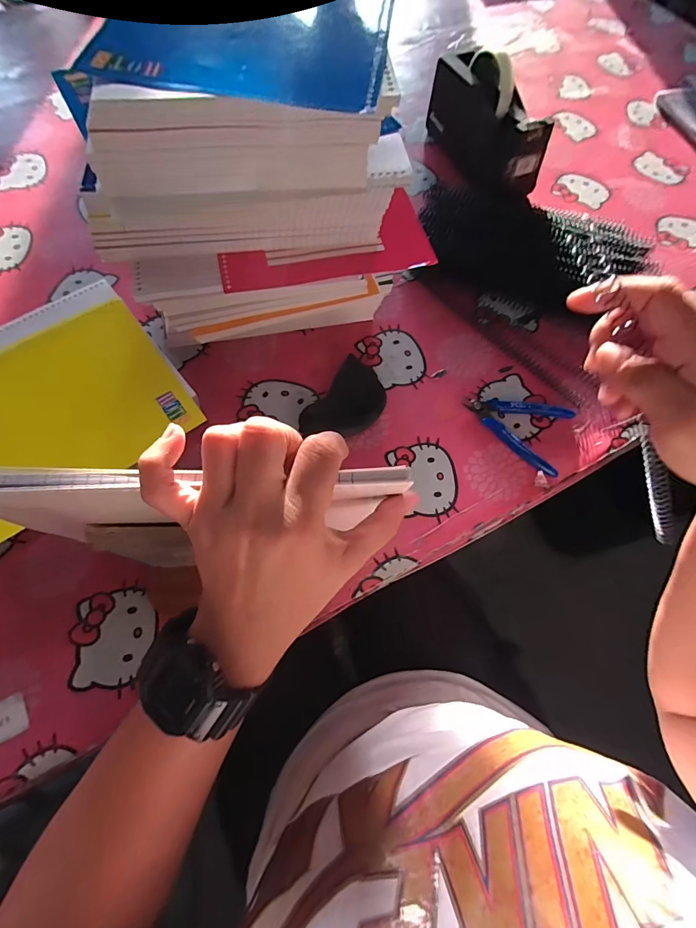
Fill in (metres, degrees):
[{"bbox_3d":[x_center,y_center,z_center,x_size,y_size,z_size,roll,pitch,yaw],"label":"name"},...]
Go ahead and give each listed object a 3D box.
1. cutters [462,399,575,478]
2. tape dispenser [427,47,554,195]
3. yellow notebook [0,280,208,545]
[{"bbox_3d":[0.187,-0.047,0.432,0.111,0.019,0.085,26,68,9],"label":"cutters"},{"bbox_3d":[0.192,-0.482,0.555,0.065,0.110,0.201,-28,71,-13],"label":"tape dispenser"},{"bbox_3d":[-0.305,-0.056,0.395,0.247,0.033,0.216,-35,72,-15],"label":"yellow notebook"}]

